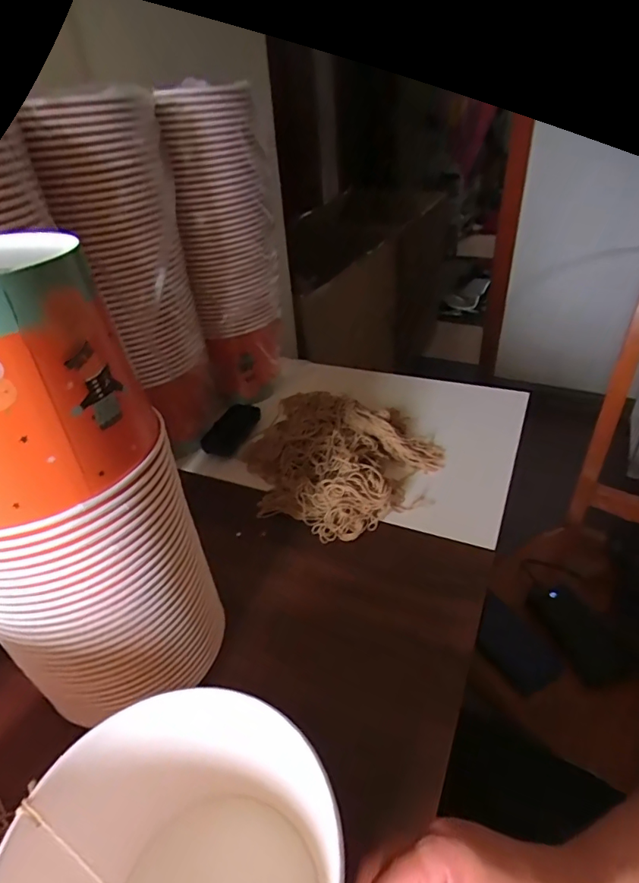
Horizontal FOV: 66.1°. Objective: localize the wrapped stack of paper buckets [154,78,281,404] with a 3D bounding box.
[{"bbox_3d":[-0.112,-0.232,0.649,0.113,0.375,0.096,-8,37,-4],"label":"wrapped stack of paper buckets"}]

